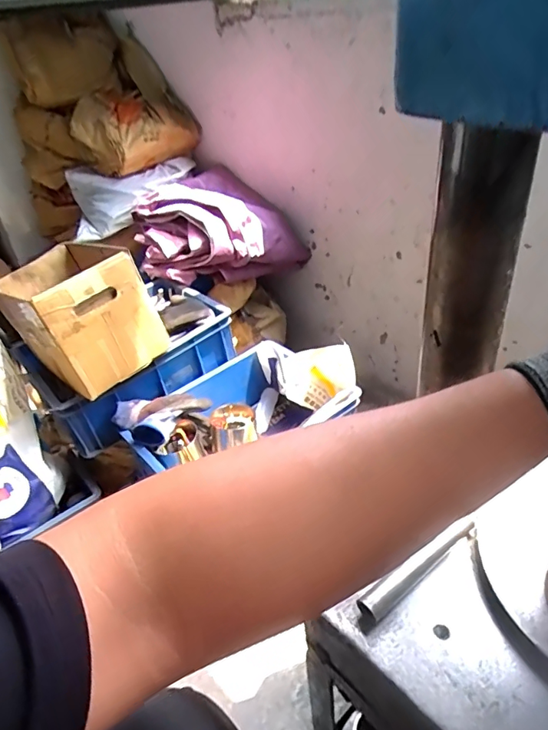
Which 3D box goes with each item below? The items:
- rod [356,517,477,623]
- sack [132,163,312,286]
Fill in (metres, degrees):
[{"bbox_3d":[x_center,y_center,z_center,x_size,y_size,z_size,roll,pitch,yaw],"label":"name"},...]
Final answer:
[{"bbox_3d":[0.143,0.195,0.482,0.145,0.019,0.018,-27,41,-26],"label":"rod"},{"bbox_3d":[-0.161,-0.361,1.319,0.385,0.202,0.389,-26,40,-25],"label":"sack"}]

